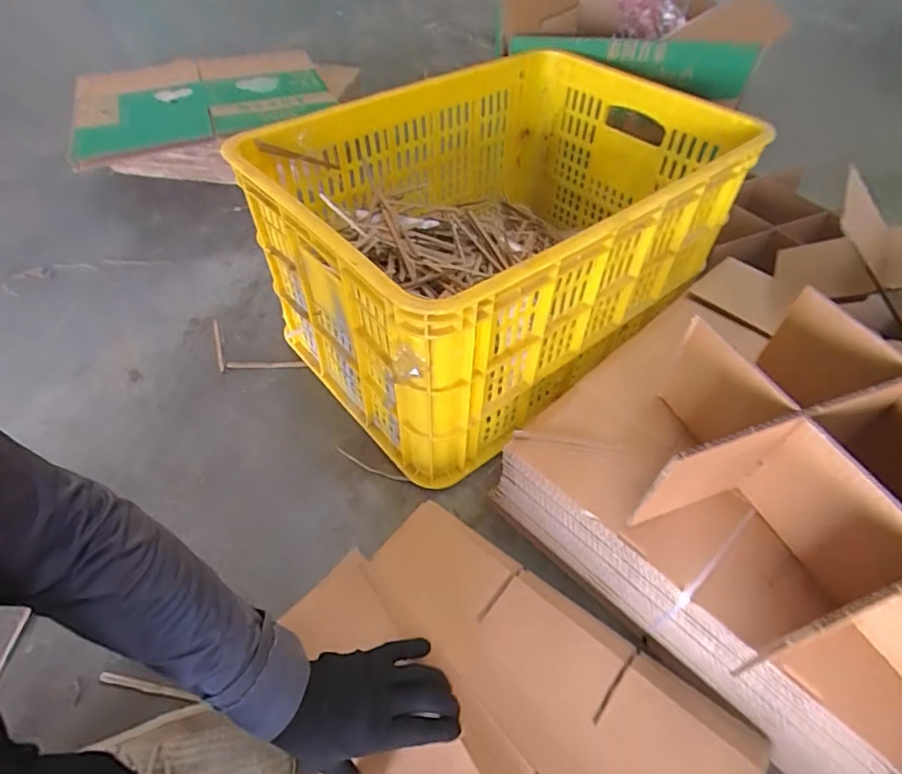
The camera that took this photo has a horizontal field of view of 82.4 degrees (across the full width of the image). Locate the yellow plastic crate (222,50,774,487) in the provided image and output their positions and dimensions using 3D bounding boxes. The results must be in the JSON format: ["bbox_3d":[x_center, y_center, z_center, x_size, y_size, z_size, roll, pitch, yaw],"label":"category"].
[{"bbox_3d":[0.077,-0.216,0.746,0.600,0.301,0.408,-32,56,-23],"label":"yellow plastic crate"}]

